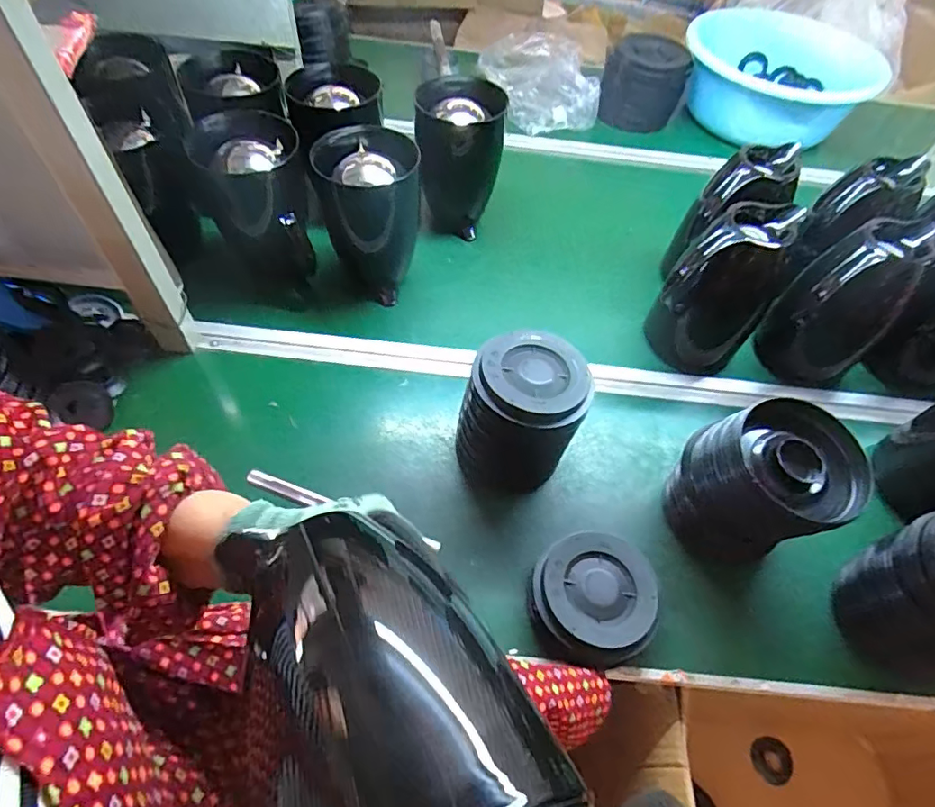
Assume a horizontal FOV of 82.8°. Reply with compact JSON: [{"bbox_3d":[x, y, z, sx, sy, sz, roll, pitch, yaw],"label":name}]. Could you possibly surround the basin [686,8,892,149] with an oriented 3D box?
[{"bbox_3d":[0.618,-0.656,1.071,0.368,0.133,0.284,19,56,8],"label":"basin"}]

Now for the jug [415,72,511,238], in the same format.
[{"bbox_3d":[-0.017,-0.361,0.795,0.125,0.185,0.122,4,56,-3],"label":"jug"}]

